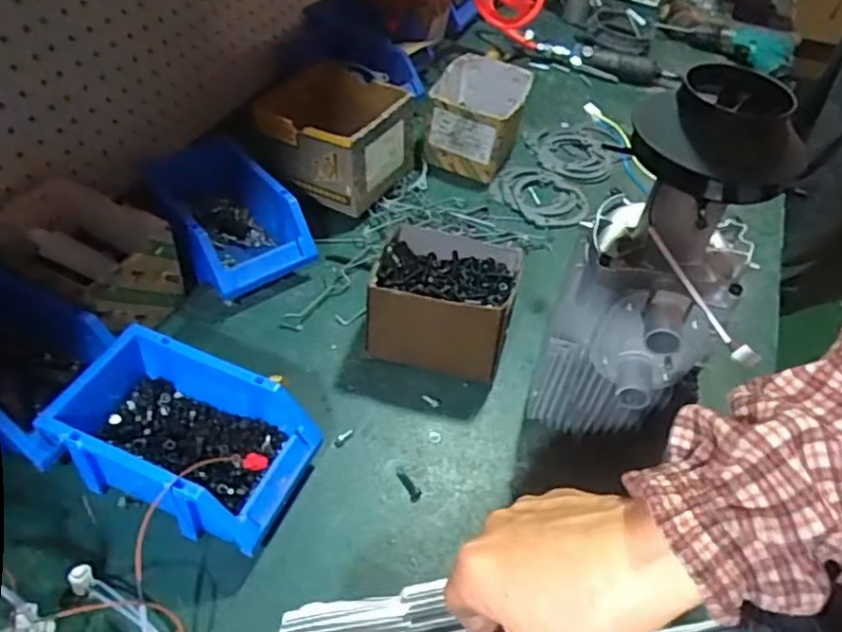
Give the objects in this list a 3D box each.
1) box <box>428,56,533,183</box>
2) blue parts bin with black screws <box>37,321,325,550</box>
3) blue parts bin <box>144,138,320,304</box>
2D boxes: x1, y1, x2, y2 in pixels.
[{"bbox_3d":[0.077,-0.274,0.914,0.116,0.100,0.145,18,47,9],"label":"box"},{"bbox_3d":[-0.186,0.099,0.532,0.182,0.081,0.113,20,47,11],"label":"blue parts bin with black screws"},{"bbox_3d":[-0.212,-0.110,0.730,0.112,0.078,0.202,-26,55,-29],"label":"blue parts bin"}]

